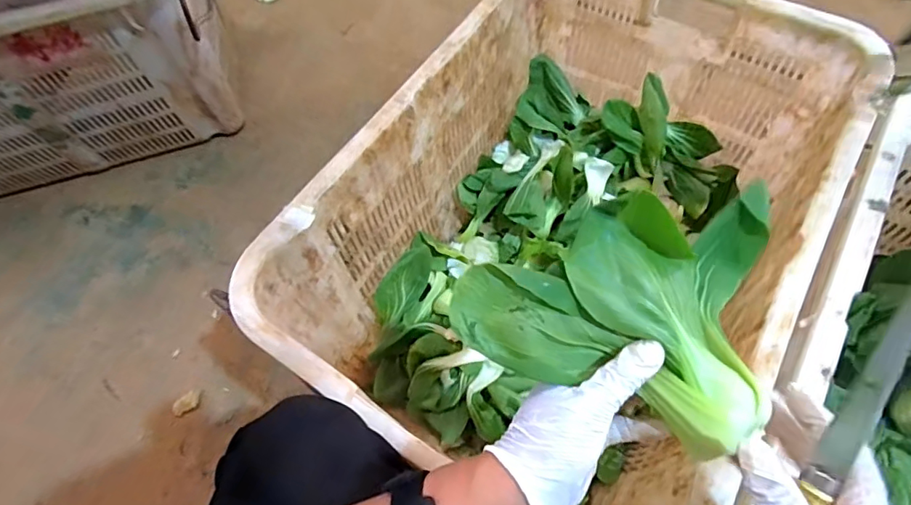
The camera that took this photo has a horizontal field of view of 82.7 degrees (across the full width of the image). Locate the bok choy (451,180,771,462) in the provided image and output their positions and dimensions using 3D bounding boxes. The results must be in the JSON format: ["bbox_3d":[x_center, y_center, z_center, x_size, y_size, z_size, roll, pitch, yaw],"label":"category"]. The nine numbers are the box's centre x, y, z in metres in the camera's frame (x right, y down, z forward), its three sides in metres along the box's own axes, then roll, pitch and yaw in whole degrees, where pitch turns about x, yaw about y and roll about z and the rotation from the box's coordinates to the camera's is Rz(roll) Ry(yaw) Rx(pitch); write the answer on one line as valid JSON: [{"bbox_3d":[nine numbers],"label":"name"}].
[{"bbox_3d":[0.108,0.013,0.322,0.176,0.069,0.162,19,66,12],"label":"bok choy"}]

